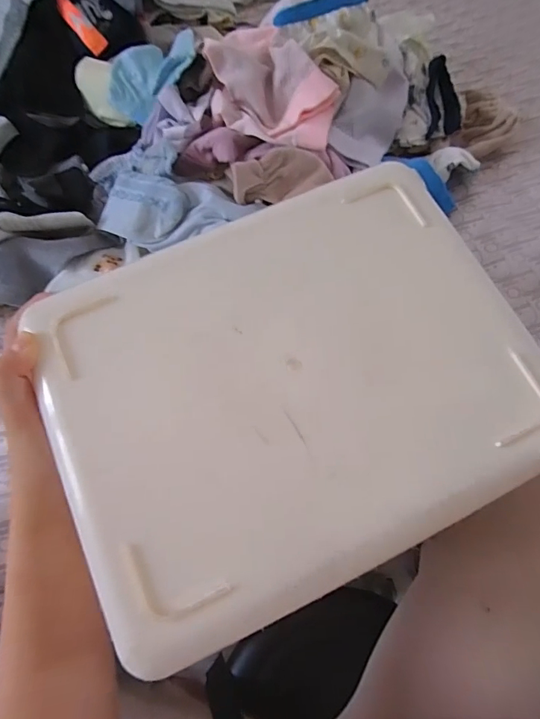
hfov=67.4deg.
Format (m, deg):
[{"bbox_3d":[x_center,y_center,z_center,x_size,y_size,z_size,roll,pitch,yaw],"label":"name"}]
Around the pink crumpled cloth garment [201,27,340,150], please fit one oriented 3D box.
[{"bbox_3d":[0.001,-0.325,0.467,0.137,0.052,0.187,-8,64,-1],"label":"pink crumpled cloth garment"}]

